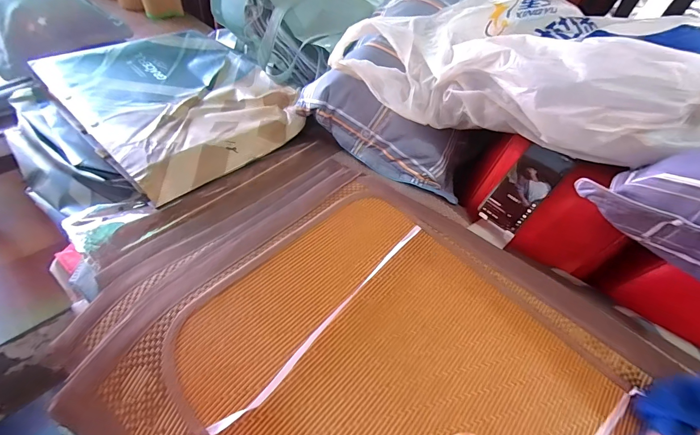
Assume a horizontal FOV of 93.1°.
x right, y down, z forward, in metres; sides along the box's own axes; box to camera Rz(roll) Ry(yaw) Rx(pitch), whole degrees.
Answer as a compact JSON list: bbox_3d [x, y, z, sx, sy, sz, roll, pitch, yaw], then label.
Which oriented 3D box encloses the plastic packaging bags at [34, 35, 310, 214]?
[{"bbox_3d":[-0.380,-0.280,0.732,0.559,0.038,0.388,37,54,24],"label":"plastic packaging bags"}]

